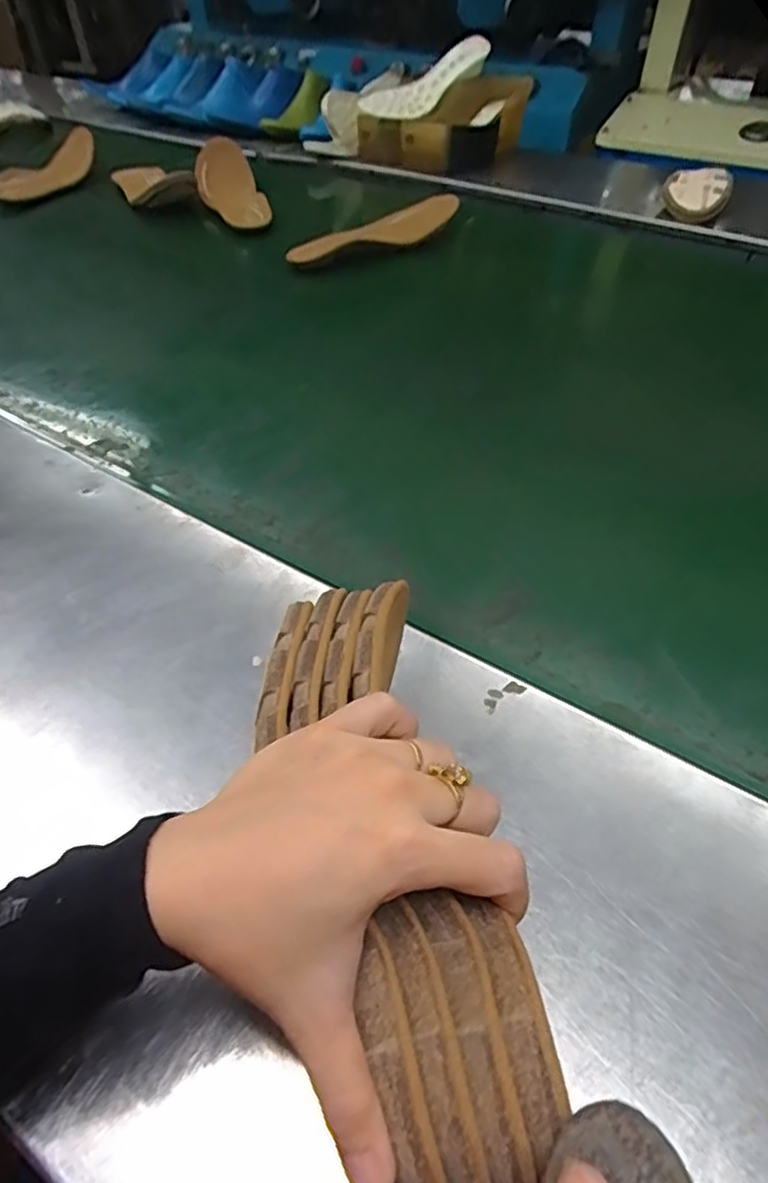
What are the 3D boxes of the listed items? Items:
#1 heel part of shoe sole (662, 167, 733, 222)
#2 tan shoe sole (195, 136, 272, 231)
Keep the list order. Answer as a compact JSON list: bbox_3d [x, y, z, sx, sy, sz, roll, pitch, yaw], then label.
[{"bbox_3d":[0.436,-0.555,0.906,0.085,0.016,0.091,17,78,17],"label":"heel part of shoe sole"},{"bbox_3d":[-0.231,-0.611,0.985,0.090,0.040,0.228,-16,61,-13],"label":"tan shoe sole"}]

